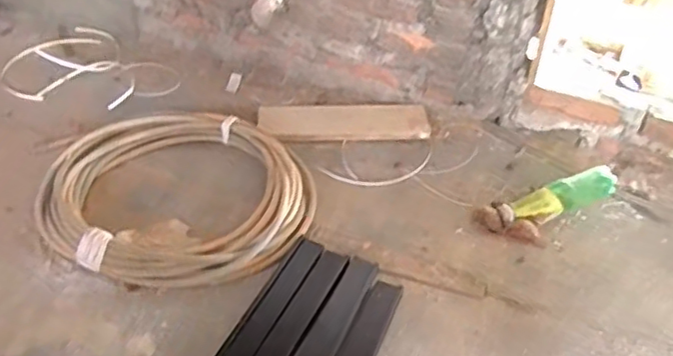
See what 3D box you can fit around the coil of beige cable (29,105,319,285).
[{"bbox_3d":[-0.297,0.018,1.129,0.491,0.046,0.426,33,50,29],"label":"coil of beige cable"}]

